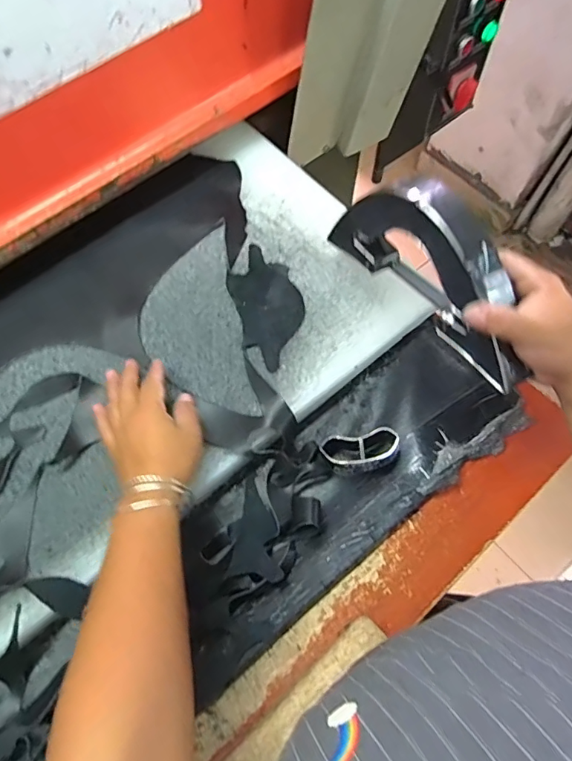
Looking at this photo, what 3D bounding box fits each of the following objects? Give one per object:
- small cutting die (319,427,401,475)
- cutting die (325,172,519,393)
[{"bbox_3d":[0.079,0.073,0.509,0.083,0.025,0.038,-7,67,-3],"label":"small cutting die"},{"bbox_3d":[0.132,-0.104,0.441,0.034,0.131,0.230,-32,70,-13],"label":"cutting die"}]

